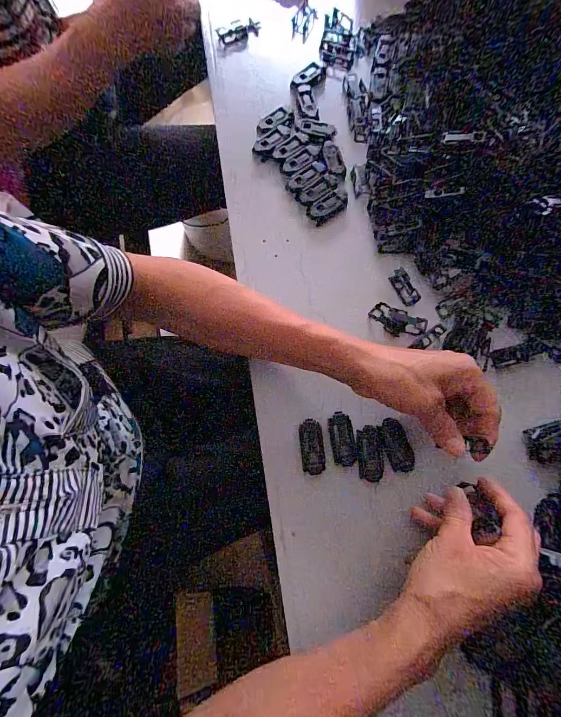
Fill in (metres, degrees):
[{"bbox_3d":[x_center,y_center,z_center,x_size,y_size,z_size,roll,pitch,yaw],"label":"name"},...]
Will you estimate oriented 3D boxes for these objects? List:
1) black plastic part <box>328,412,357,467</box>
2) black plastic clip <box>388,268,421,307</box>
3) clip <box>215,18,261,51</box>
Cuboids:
[{"bbox_3d":[0.060,0.078,0.316,0.022,0.007,0.050,-8,76,-3],"label":"black plastic part"},{"bbox_3d":[0.136,-0.078,0.355,0.017,0.009,0.043,-26,78,-7],"label":"black plastic clip"},{"bbox_3d":[-0.056,-0.448,0.445,0.062,0.009,0.026,-29,78,-7],"label":"clip"}]

